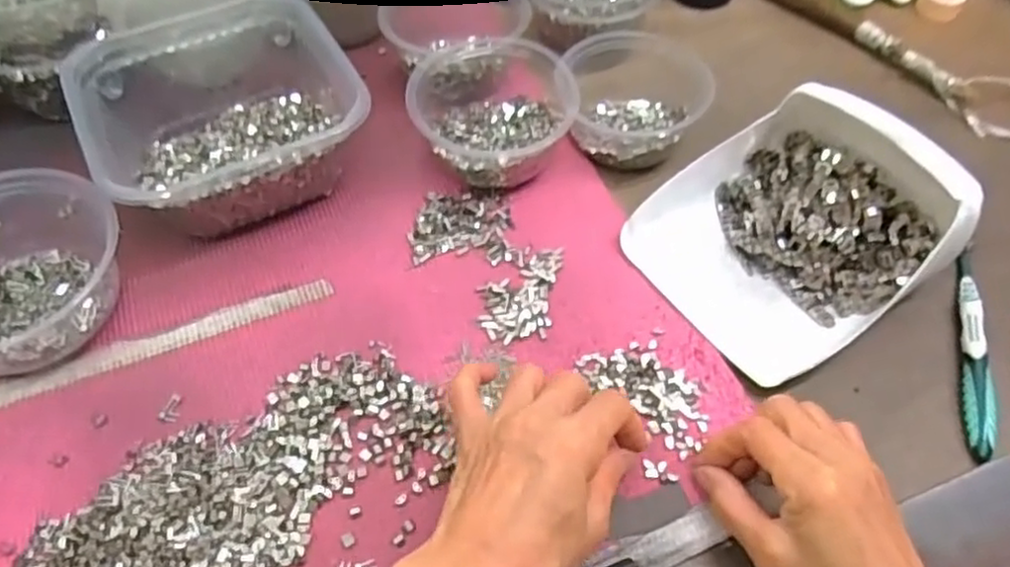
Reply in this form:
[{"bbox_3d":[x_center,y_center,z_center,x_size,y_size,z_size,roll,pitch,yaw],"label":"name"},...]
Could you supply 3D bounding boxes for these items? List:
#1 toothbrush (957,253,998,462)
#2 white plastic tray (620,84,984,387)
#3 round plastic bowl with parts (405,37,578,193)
[{"bbox_3d":[0.294,0.039,0.439,0.014,0.019,0.150,17,58,8],"label":"toothbrush"},{"bbox_3d":[0.190,-0.044,0.448,0.174,0.087,0.149,-28,59,-19],"label":"white plastic tray"},{"bbox_3d":[-0.012,-0.133,0.517,0.115,0.053,0.133,-8,54,-6],"label":"round plastic bowl with parts"}]

